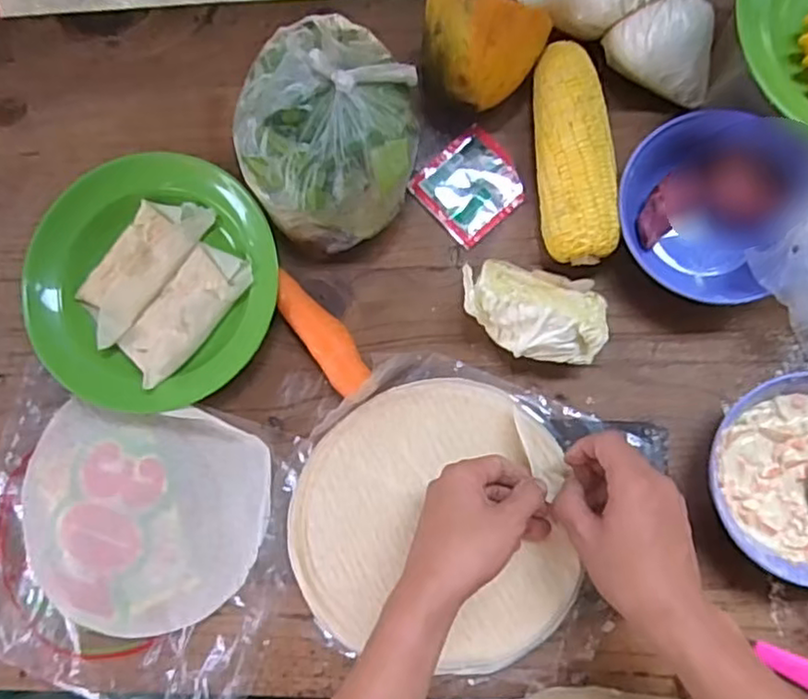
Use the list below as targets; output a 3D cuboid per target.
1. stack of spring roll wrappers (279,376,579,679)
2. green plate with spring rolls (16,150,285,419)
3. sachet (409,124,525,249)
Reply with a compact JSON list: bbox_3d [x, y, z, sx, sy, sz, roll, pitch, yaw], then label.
[{"bbox_3d":[0.018,0.139,0.527,0.215,0.020,0.219,-8,85,7],"label":"stack of spring roll wrappers"},{"bbox_3d":[-0.213,-0.057,0.562,0.211,0.052,0.198,0,86,7],"label":"green plate with spring rolls"},{"bbox_3d":[0.057,-0.139,0.570,0.081,0.009,0.078,-42,82,3],"label":"sachet"}]

